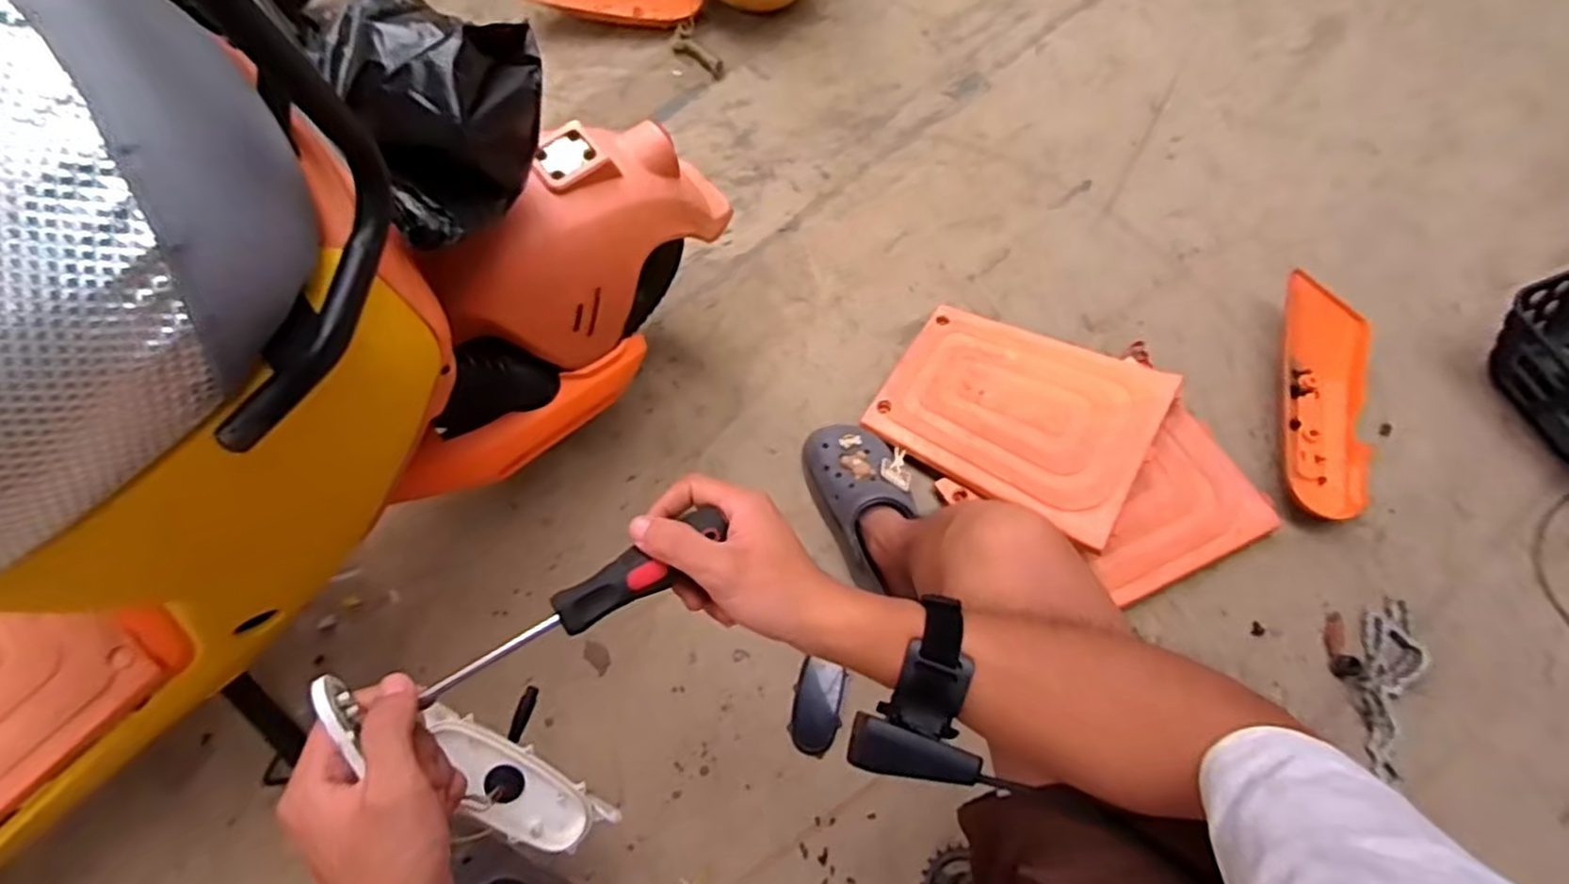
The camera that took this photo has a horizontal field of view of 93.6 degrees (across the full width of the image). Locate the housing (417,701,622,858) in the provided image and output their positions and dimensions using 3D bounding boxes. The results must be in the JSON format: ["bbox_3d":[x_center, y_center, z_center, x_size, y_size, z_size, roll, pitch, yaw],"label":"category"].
[{"bbox_3d":[-0.184,0.229,0.495,0.136,0.029,0.054,45,73,-12],"label":"housing"}]

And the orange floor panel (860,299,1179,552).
[{"bbox_3d":[0.299,-0.046,0.952,0.324,0.020,0.265,26,66,24],"label":"orange floor panel"}]

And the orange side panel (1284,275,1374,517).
[{"bbox_3d":[0.712,-0.062,0.962,0.109,0.069,0.335,8,67,5],"label":"orange side panel"}]

